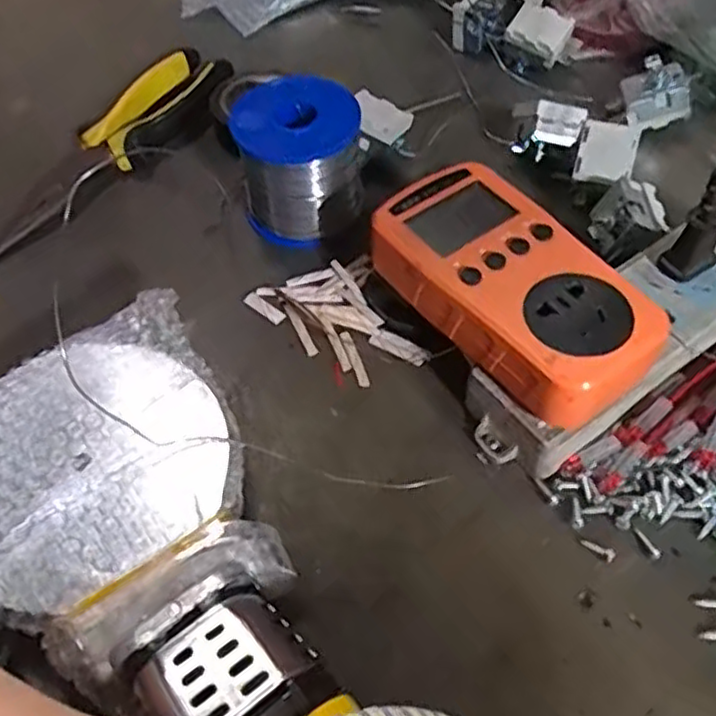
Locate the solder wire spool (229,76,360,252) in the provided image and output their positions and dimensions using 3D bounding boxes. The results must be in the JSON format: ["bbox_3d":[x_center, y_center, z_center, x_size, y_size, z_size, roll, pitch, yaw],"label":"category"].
[{"bbox_3d":[-0.032,-0.105,0.383,0.063,0.067,0.061,-7,57,-2],"label":"solder wire spool"}]

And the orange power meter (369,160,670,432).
[{"bbox_3d":[0.066,-0.032,0.307,0.069,0.030,0.126,-38,63,-20],"label":"orange power meter"}]

